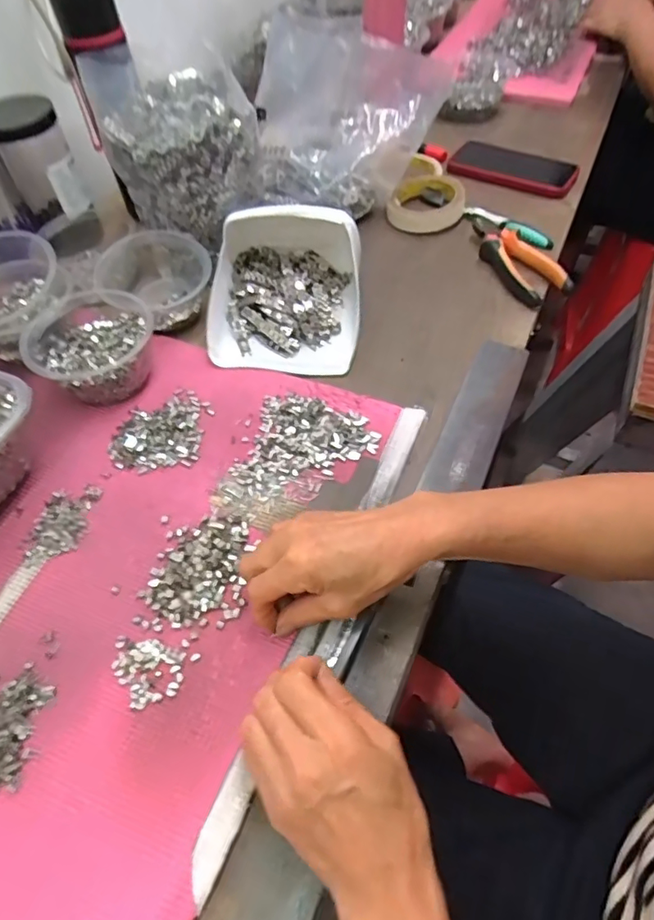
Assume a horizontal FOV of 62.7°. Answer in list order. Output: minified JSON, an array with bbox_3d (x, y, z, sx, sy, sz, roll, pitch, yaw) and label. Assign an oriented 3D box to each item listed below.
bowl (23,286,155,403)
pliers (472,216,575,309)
[{"bbox_3d":[-0.224,-0.110,0.521,0.114,0.058,0.118,-1,56,1],"label":"bowl"},{"bbox_3d":[0.214,-0.237,0.623,0.061,0.025,0.163,-20,57,-11],"label":"pliers"}]

